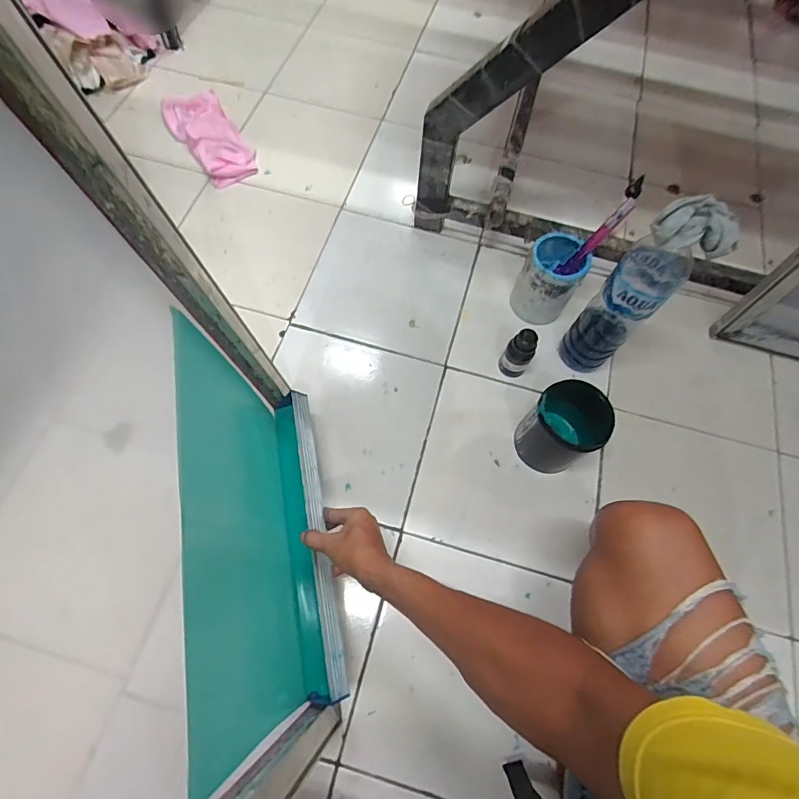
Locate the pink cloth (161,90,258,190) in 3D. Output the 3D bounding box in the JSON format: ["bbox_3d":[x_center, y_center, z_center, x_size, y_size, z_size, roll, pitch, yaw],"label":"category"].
[{"bbox_3d":[-0.419,-0.579,0.982,0.125,0.025,0.282,-29,72,-14],"label":"pink cloth"}]

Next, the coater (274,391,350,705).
[{"bbox_3d":[-0.126,0.183,0.605,0.063,0.085,0.389,-10,68,-7],"label":"coater"}]

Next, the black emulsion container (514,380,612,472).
[{"bbox_3d":[0.253,0.047,0.697,0.108,0.149,0.095,41,71,13],"label":"black emulsion container"}]

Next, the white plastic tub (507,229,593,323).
[{"bbox_3d":[0.268,-0.212,0.813,0.100,0.132,0.111,29,69,8],"label":"white plastic tub"}]

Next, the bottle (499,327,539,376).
[{"bbox_3d":[0.207,-0.079,0.773,0.047,0.099,0.039,33,70,10],"label":"bottle"}]

